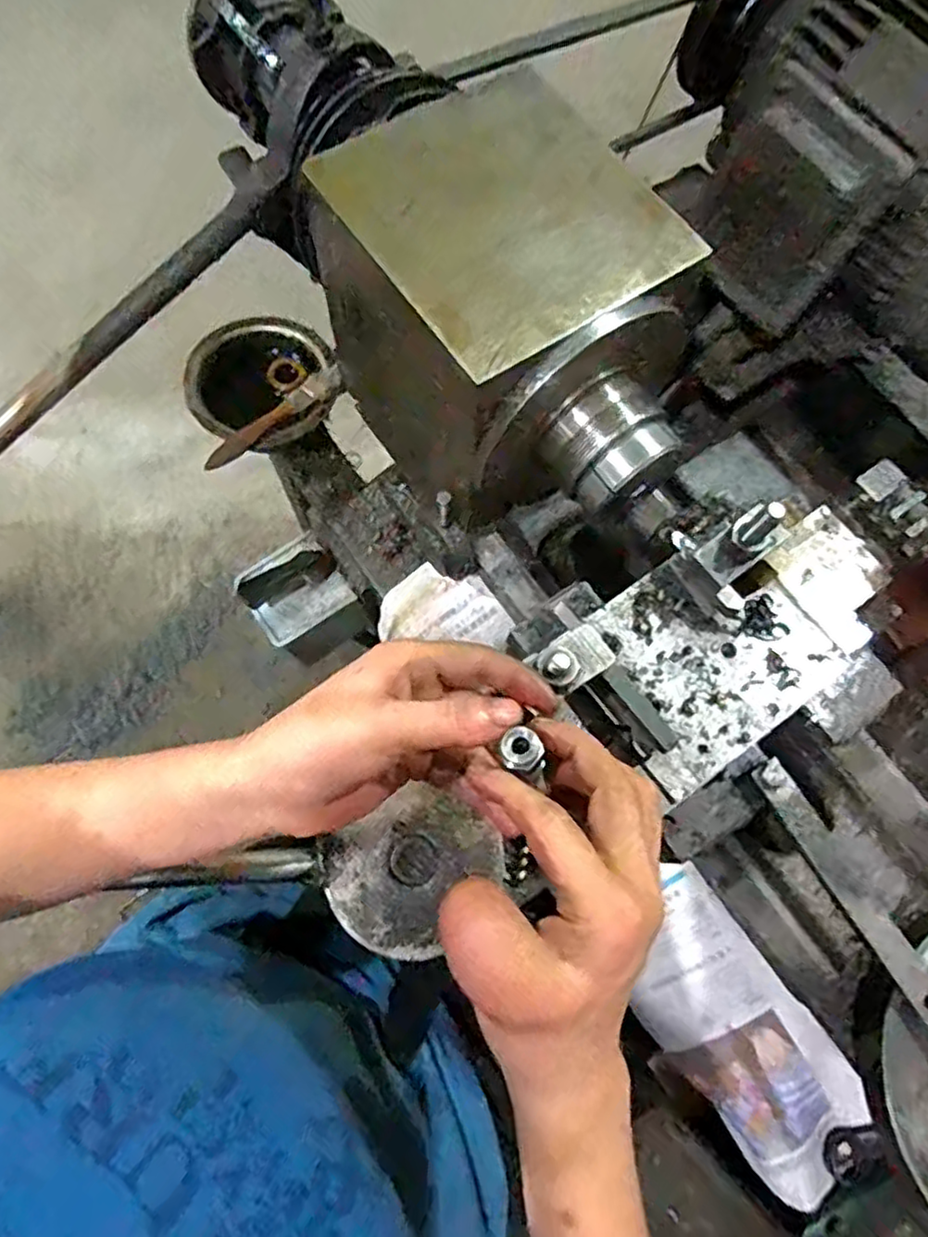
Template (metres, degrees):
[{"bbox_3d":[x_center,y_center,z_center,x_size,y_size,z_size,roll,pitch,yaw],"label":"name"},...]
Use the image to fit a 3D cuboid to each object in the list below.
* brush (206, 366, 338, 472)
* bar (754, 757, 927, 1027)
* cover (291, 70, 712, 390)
[{"bbox_3d":[-0.165,-0.175,0.588,0.023,0.017,0.141,44,75,11],"label":"brush"},{"bbox_3d":[0.265,0.227,0.368,0.020,0.013,0.325,-28,75,-11],"label":"bar"},{"bbox_3d":[0.025,-0.219,0.361,0.154,0.011,0.161,-32,76,-12],"label":"cover"}]

